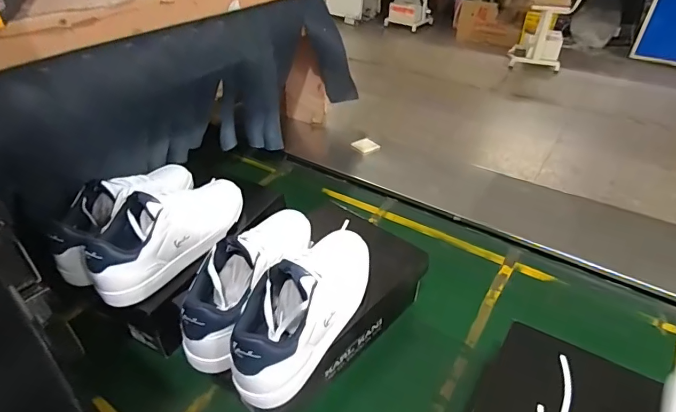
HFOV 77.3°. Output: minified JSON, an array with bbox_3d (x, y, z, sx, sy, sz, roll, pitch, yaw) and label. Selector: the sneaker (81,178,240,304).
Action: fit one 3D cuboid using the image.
[{"bbox_3d":[-0.266,0.027,0.681,0.101,0.106,0.284,20,42,24],"label":"sneaker"}]

